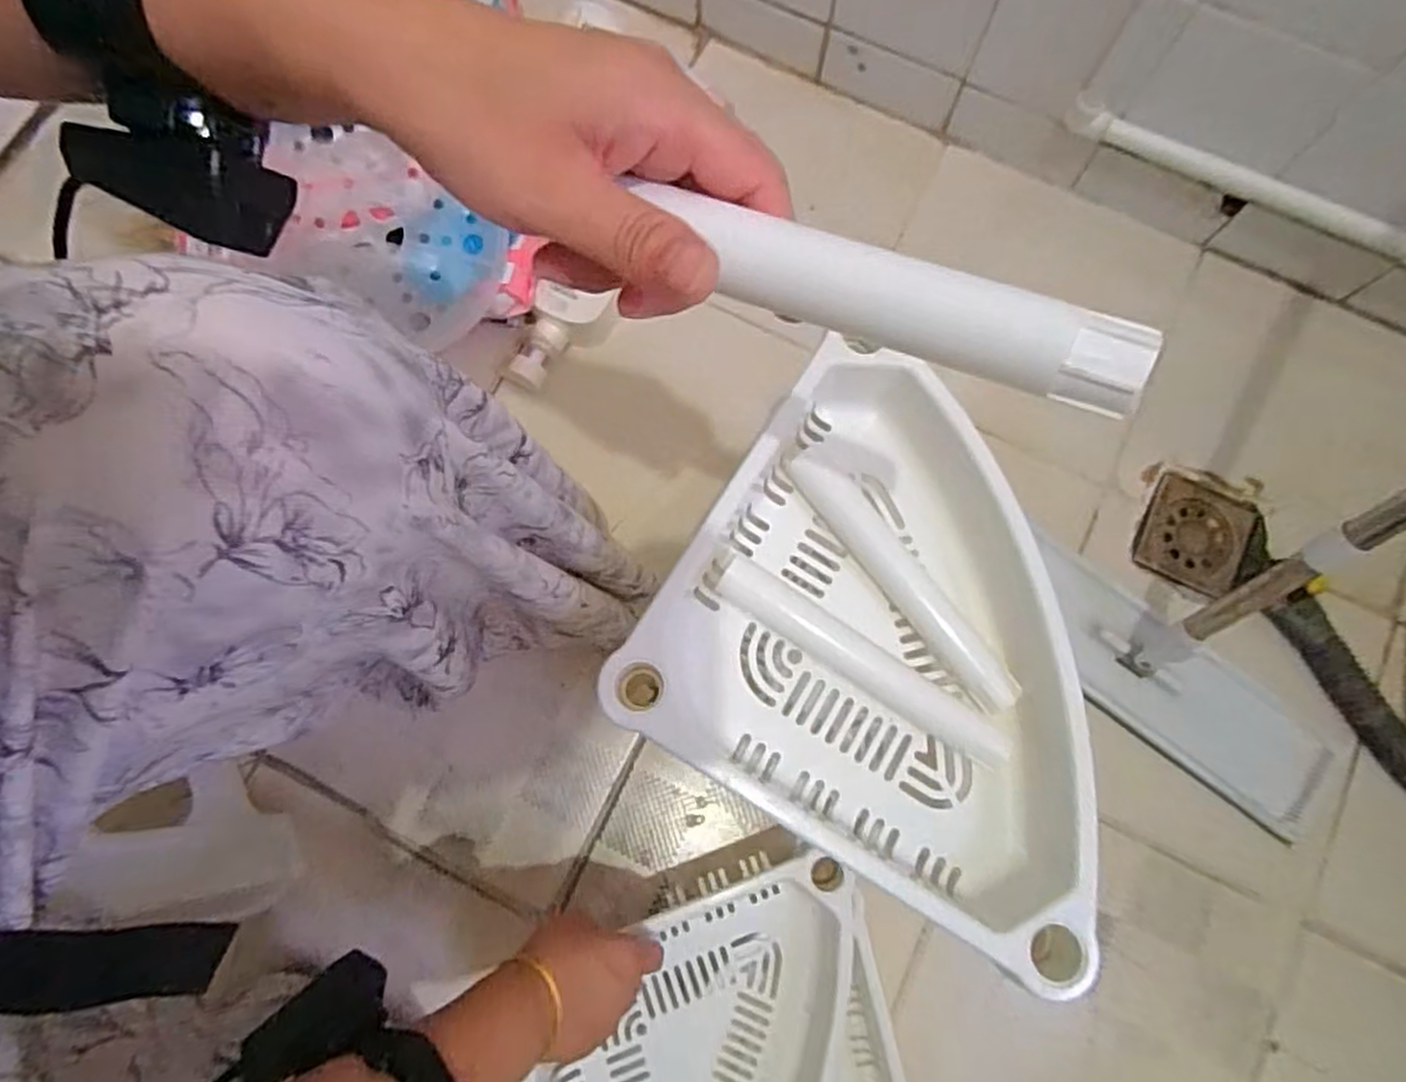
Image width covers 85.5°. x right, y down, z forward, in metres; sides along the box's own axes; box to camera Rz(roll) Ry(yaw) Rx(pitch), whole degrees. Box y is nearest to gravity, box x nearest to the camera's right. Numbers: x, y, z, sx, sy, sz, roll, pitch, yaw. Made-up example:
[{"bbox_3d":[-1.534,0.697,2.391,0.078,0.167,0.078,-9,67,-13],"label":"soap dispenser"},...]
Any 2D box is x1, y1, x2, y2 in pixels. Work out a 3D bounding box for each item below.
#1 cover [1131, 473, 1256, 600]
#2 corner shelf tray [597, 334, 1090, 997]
[{"bbox_3d":[0.493,-0.005,0.760,0.103,0.005,0.107,25,78,4],"label":"cover"},{"bbox_3d":[0.121,0.053,0.430,0.259,0.060,0.250,32,81,4],"label":"corner shelf tray"}]

